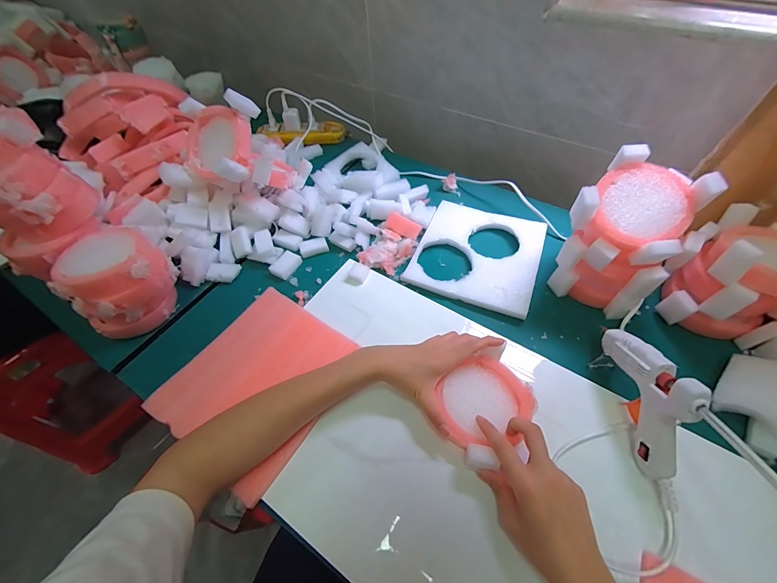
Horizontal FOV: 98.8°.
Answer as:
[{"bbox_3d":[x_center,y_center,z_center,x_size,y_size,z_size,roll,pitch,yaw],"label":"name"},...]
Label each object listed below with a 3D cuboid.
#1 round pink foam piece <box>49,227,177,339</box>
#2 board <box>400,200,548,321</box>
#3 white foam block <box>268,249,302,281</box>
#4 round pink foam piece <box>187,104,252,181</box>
[{"bbox_3d":[-0.345,-0.012,0.432,0.103,0.105,0.114,35,62,25],"label":"round pink foam piece"},{"bbox_3d":[0.136,-0.060,0.507,0.174,0.015,0.178,18,57,15],"label":"board"},{"bbox_3d":[-0.158,-0.042,0.513,0.031,0.010,0.046,24,58,19],"label":"white foam block"},{"bbox_3d":[-0.253,-0.218,0.495,0.097,0.028,0.102,-1,87,16],"label":"round pink foam piece"}]

